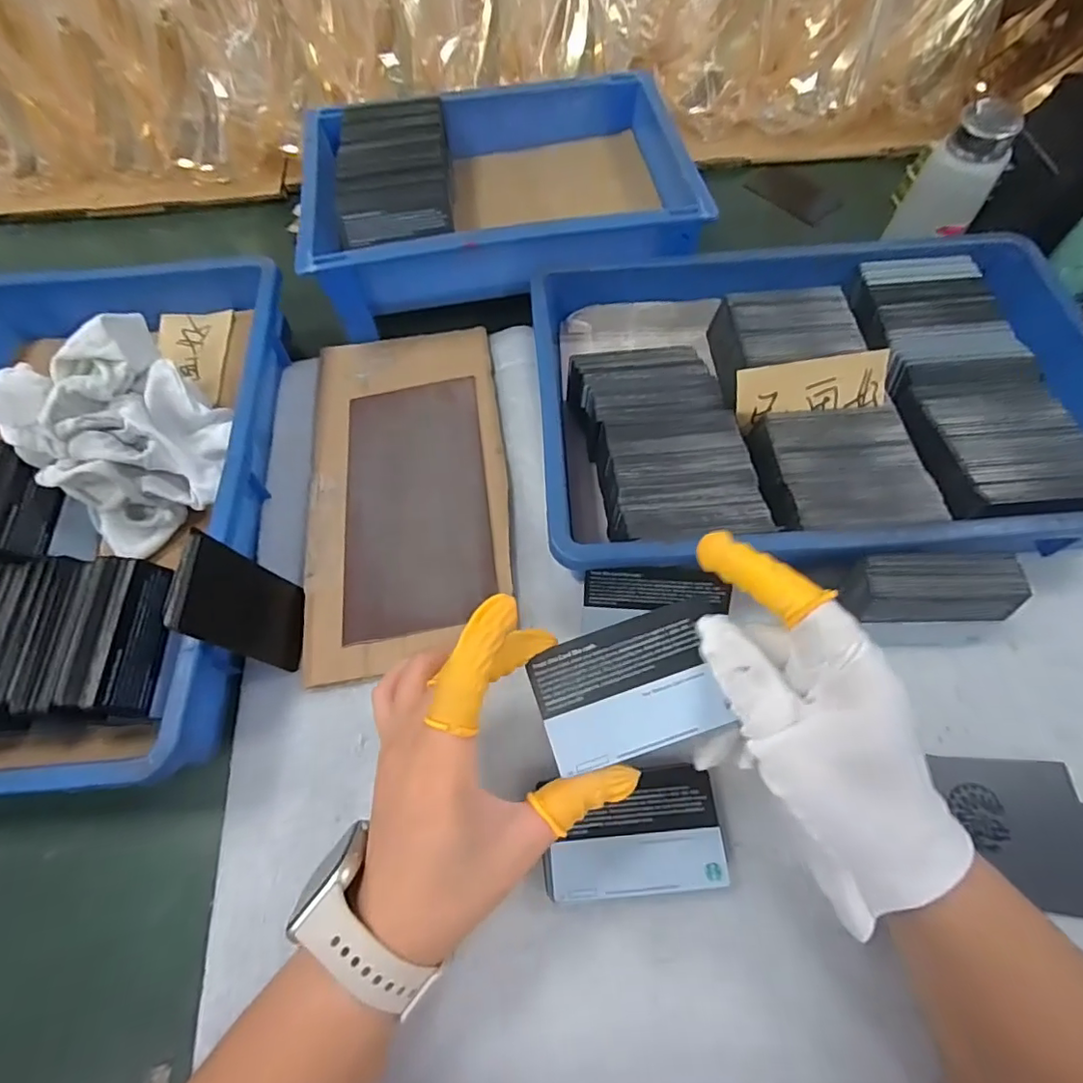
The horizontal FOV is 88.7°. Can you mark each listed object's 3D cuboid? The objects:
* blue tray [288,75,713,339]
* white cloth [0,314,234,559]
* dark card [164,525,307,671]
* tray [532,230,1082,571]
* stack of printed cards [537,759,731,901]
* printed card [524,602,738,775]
[{"bbox_3d":[-0.038,-0.289,0.466,0.298,0.071,0.212,-7,64,-5],"label":"blue tray"},{"bbox_3d":[-0.271,-0.071,0.361,0.114,0.095,0.126,-30,67,-14],"label":"white cloth"},{"bbox_3d":[-0.167,0.035,0.315,0.011,0.084,0.056,-11,60,15],"label":"dark card"},{"bbox_3d":[0.183,-0.104,0.378,0.368,0.056,0.266,-2,64,-3],"label":"tray"},{"bbox_3d":[0.046,0.149,0.286,0.088,0.019,0.055,-6,64,-4],"label":"stack of printed cards"},{"bbox_3d":[0.038,0.062,0.238,0.079,0.004,0.054,-20,77,3],"label":"printed card"}]

